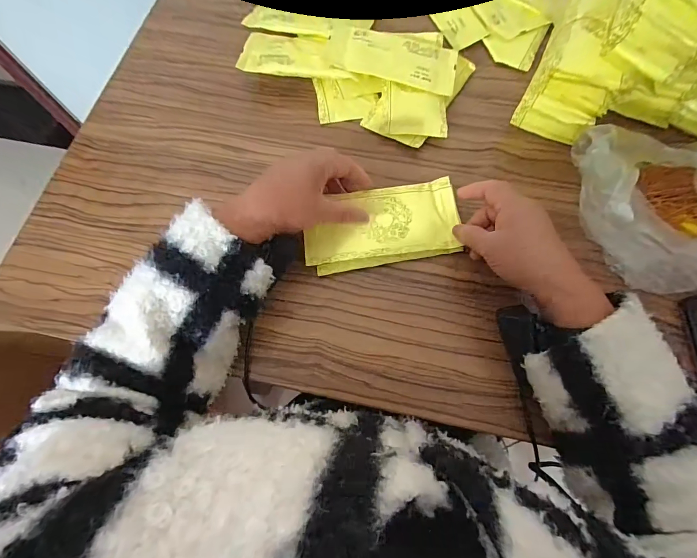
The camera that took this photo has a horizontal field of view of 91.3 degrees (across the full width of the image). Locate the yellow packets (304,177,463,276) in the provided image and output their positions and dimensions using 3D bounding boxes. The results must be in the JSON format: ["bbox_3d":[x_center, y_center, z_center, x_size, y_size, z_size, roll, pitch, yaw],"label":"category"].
[{"bbox_3d":[0.037,-0.061,0.383,0.173,0.012,0.087,-9,79,-3],"label":"yellow packets"}]

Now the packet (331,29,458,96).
[{"bbox_3d":[0.066,-0.293,0.453,0.154,0.011,0.082,14,74,1],"label":"packet"}]

